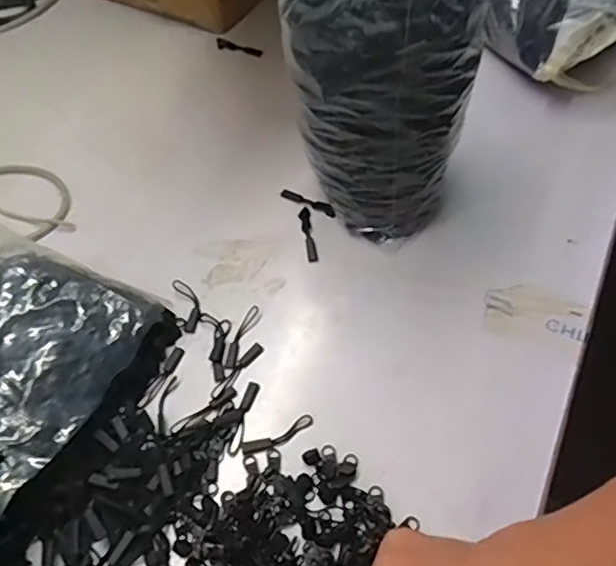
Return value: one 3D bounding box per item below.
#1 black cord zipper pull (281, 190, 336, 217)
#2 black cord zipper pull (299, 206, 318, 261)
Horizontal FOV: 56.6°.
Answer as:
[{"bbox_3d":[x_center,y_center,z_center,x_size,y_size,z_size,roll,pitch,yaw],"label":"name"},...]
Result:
[{"bbox_3d":[0.001,-0.081,0.579,0.062,0.005,0.011,24,60,16],"label":"black cord zipper pull"},{"bbox_3d":[0.000,-0.047,0.557,0.011,0.004,0.066,-7,56,-3],"label":"black cord zipper pull"}]

